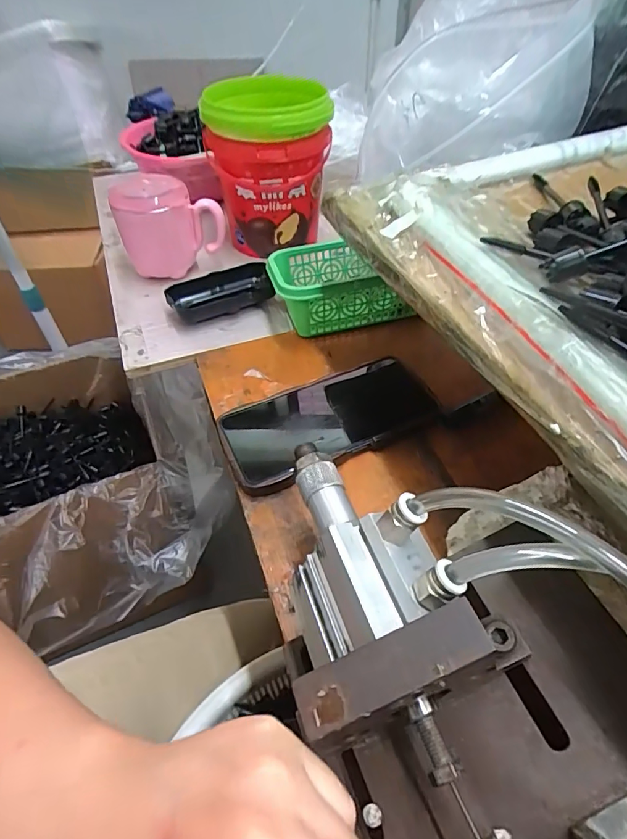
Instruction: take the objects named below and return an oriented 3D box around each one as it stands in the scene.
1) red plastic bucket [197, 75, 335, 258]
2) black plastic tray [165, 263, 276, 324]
[{"bbox_3d":[-0.047,-0.284,0.527,0.129,0.147,0.136,-7,48,-6],"label":"red plastic bucket"},{"bbox_3d":[-0.095,-0.133,0.478,0.107,0.028,0.047,-18,50,-15],"label":"black plastic tray"}]

